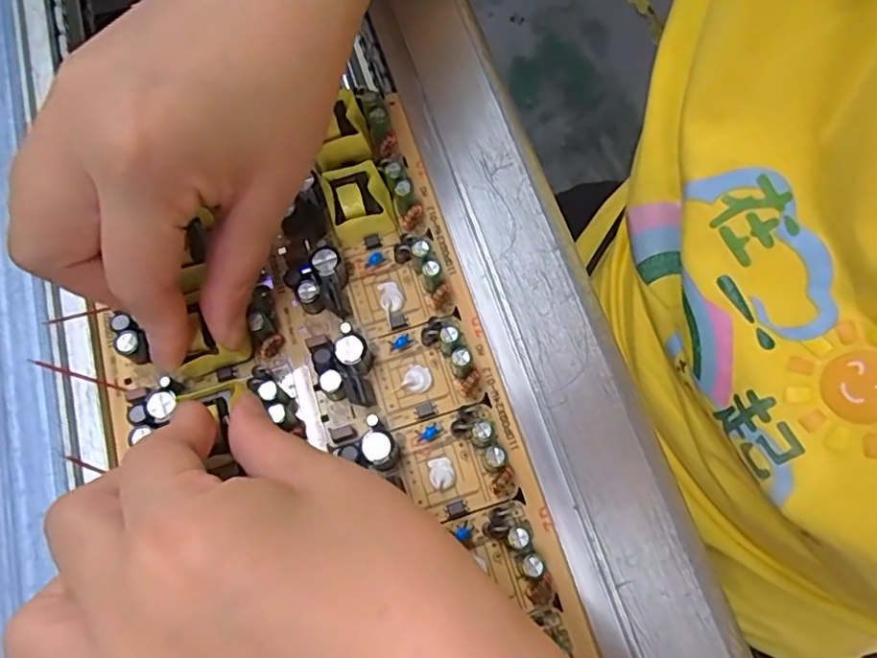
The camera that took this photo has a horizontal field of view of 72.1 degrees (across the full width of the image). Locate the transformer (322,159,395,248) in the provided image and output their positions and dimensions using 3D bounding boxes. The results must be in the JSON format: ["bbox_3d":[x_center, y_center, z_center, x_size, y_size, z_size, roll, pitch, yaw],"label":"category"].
[{"bbox_3d":[-0.033,-0.053,0.251,0.024,0.019,0.026,-16,73,-5],"label":"transformer"}]

